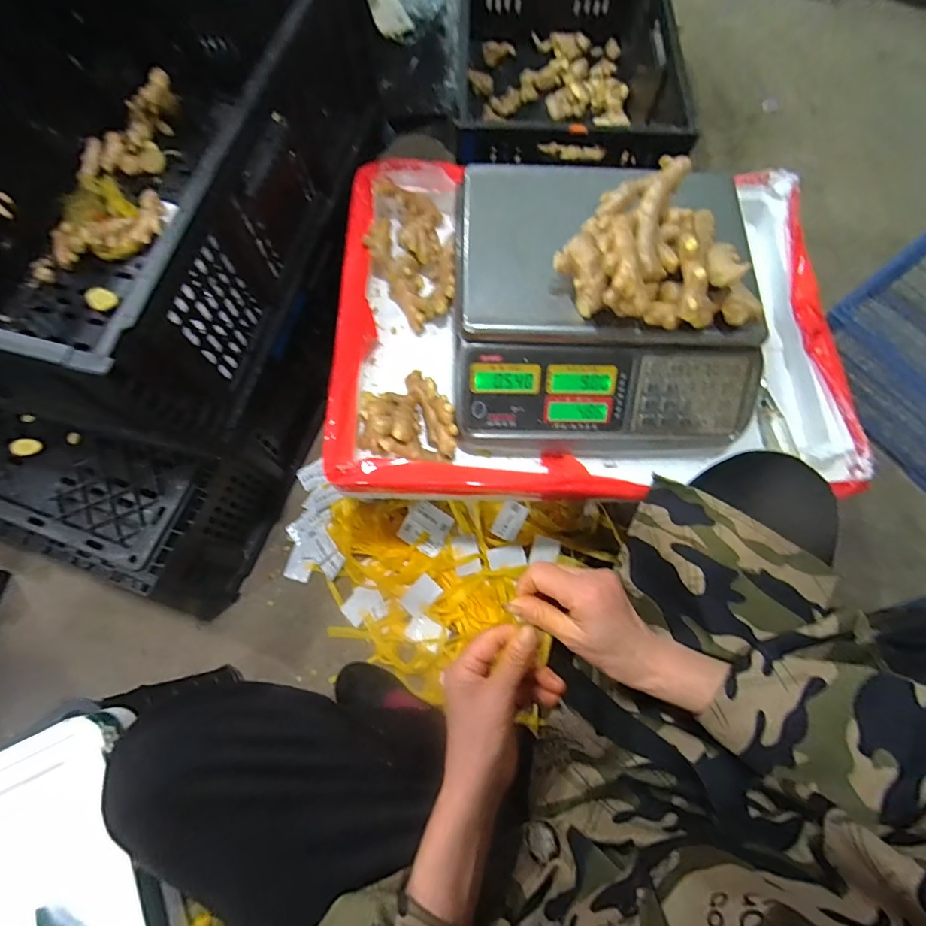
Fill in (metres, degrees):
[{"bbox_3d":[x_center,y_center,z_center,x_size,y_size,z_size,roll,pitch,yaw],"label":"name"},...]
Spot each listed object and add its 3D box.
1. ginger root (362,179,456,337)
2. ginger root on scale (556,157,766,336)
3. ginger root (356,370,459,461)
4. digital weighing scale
[{"bbox_3d":[-0.067,-0.273,0.610,0.104,0.052,0.210,-13,73,-6],"label":"ginger root"},{"bbox_3d":[0.201,-0.207,0.448,0.202,0.064,0.149,14,72,3],"label":"ginger root on scale"},{"bbox_3d":[-0.068,-0.049,0.522,0.109,0.061,0.113,0,72,-1],"label":"ginger root"},{"bbox_3d":[0.154,-0.183,0.526,0.325,0.130,0.319,-1,72,-1],"label":"digital weighing scale"}]

